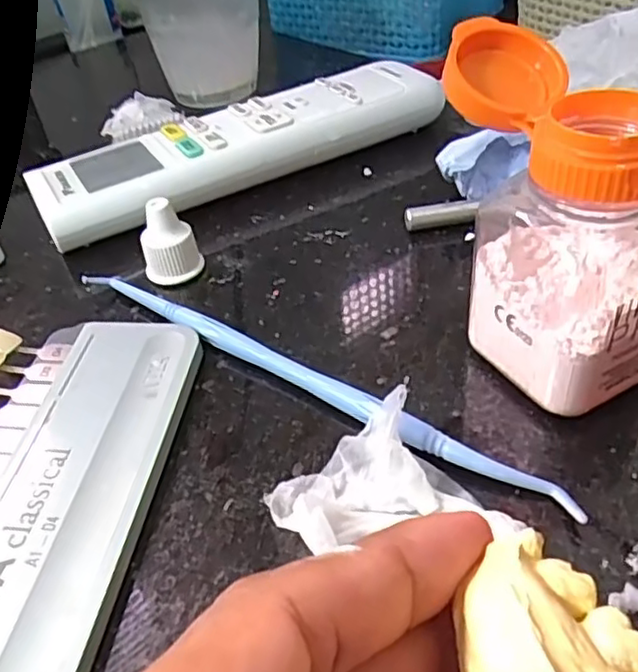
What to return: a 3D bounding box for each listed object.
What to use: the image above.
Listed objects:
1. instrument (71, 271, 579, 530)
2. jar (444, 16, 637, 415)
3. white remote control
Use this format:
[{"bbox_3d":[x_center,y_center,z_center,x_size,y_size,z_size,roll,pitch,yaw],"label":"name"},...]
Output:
[{"bbox_3d":[-0.009,0.008,0.181,0.163,0.008,0.009,22,49,29],"label":"instrument"},{"bbox_3d":[0.055,-0.027,0.163,0.034,0.070,0.069,-24,44,-19],"label":"jar"},{"bbox_3d":[-0.029,-0.079,0.271,0.168,0.019,0.047,-22,43,-16],"label":"white remote control"}]

